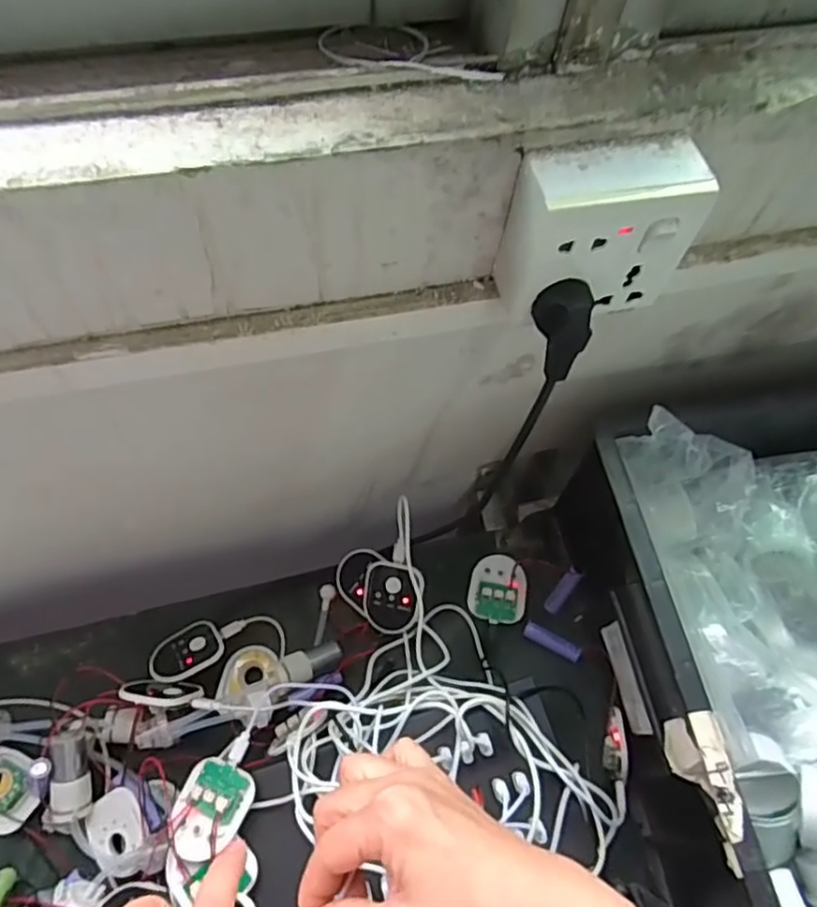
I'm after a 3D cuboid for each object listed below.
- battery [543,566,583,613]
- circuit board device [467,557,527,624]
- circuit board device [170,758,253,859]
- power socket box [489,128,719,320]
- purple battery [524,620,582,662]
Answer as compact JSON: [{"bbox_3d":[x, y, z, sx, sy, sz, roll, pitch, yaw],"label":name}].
[{"bbox_3d":[0.134,0.118,0.552,0.013,0.049,0.011,33,31,13],"label":"battery"},{"bbox_3d":[0.079,0.120,0.562,0.049,0.015,0.057,10,62,2],"label":"circuit board device"},{"bbox_3d":[-0.130,0.236,0.424,0.046,0.017,0.057,9,62,1],"label":"circuit board device"},{"bbox_3d":[0.097,-0.114,0.335,0.088,0.080,0.044,-12,64,-9],"label":"power socket box"},{"bbox_3d":[0.124,0.163,0.548,0.050,0.013,0.012,29,64,11],"label":"purple battery"}]

